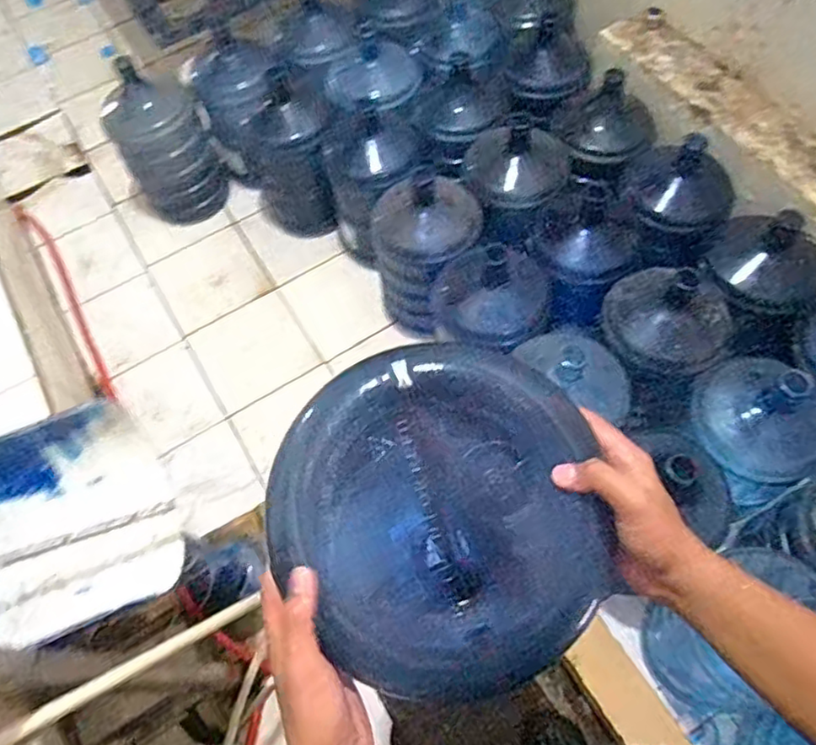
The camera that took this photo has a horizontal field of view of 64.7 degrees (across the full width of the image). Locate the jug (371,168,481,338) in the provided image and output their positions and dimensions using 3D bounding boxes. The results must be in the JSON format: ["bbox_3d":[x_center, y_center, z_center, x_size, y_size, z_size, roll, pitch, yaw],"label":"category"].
[{"bbox_3d":[0.046,-0.312,1.627,0.244,0.366,0.266,-2,62,3],"label":"jug"}]

